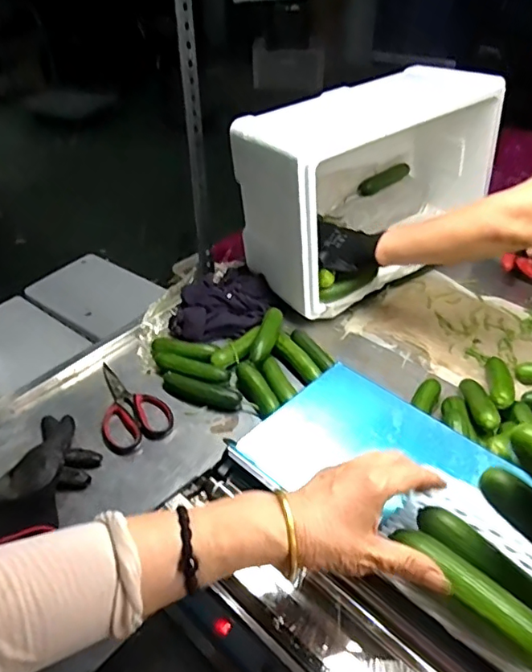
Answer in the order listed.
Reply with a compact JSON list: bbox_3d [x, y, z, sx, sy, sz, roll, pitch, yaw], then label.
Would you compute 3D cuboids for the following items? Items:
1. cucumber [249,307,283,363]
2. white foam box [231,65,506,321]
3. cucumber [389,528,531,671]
[{"bbox_3d":[0.001,0.000,0.844,0.034,0.026,0.103,11,43,15],"label":"cucumber"},{"bbox_3d":[0.176,-0.271,0.957,0.428,0.285,0.213,-25,46,-24],"label":"white foam box"},{"bbox_3d":[0.145,0.181,0.378,0.030,0.028,0.126,-31,49,-29],"label":"cucumber"}]

